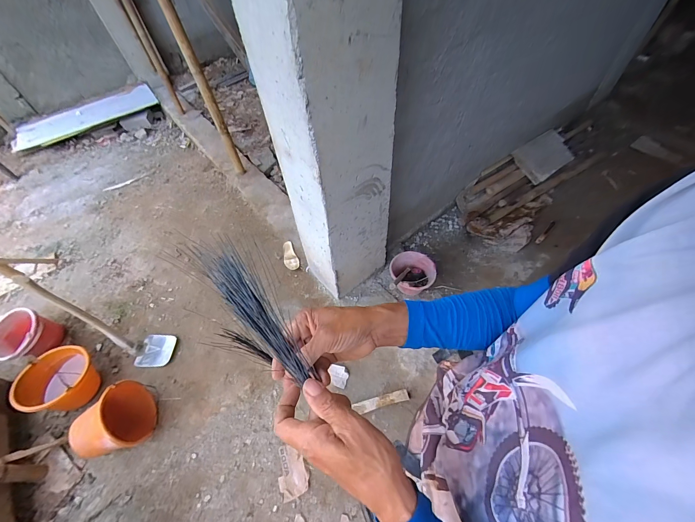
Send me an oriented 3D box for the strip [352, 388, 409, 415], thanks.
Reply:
[{"bbox_3d":[0.155,0.612,1.287,0.233,0.011,0.047,-11,64,-10],"label":"strip"}]

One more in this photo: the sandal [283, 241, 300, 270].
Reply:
[{"bbox_3d":[-0.360,-0.034,1.813,0.084,0.027,0.222,-22,55,-11],"label":"sandal"}]

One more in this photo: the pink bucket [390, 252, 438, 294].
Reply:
[{"bbox_3d":[0.334,0.073,1.595,0.233,0.162,0.224,-2,54,3],"label":"pink bucket"}]

